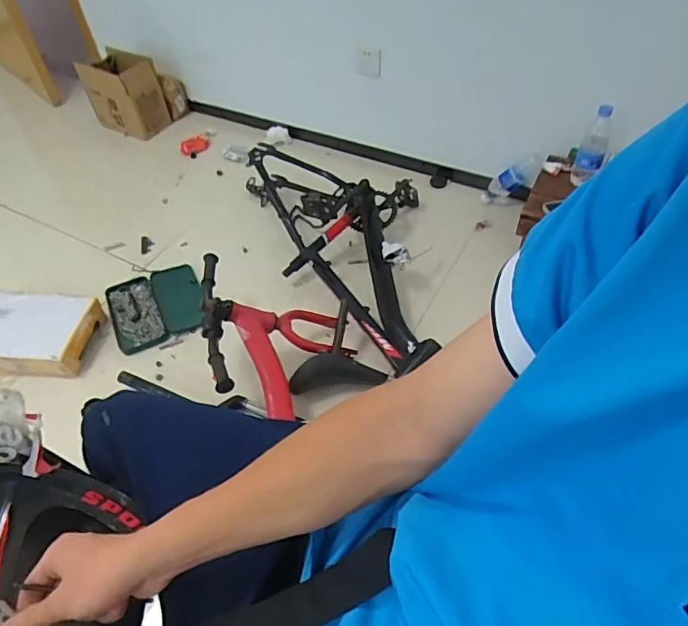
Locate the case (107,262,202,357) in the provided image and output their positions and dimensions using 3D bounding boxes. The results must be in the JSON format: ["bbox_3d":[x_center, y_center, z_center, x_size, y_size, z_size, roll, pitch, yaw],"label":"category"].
[{"bbox_3d":[-0.508,-0.018,1.376,0.246,0.051,0.263,-20,51,-14],"label":"case"}]

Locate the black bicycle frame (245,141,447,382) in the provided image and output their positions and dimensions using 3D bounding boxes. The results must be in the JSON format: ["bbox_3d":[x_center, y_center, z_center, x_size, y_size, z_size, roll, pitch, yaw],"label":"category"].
[{"bbox_3d":[-0.026,-0.206,1.348,0.503,0.198,0.694,-1,48,2],"label":"black bicycle frame"}]

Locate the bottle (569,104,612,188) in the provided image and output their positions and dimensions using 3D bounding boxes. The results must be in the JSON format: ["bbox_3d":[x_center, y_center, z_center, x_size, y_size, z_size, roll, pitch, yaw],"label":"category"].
[{"bbox_3d":[0.643,-0.426,1.298,0.064,0.201,0.068,20,53,20],"label":"bottle"}]

